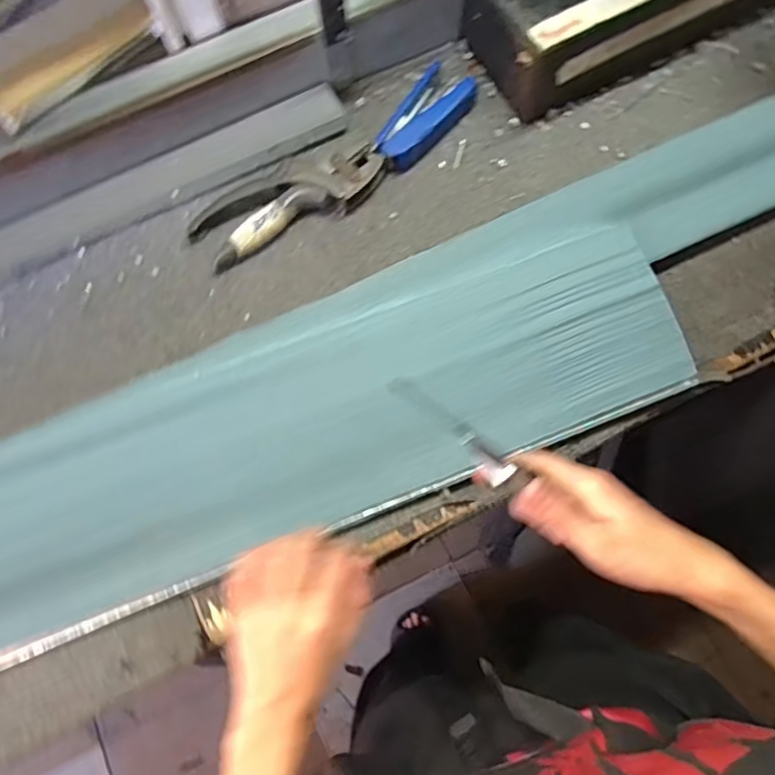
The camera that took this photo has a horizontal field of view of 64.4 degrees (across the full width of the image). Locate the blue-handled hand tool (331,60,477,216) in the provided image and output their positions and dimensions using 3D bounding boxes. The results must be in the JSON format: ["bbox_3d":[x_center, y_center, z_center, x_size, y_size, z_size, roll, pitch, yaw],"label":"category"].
[{"bbox_3d":[0.011,-0.227,0.557,0.051,0.024,0.167,38,78,11],"label":"blue-handled hand tool"}]

